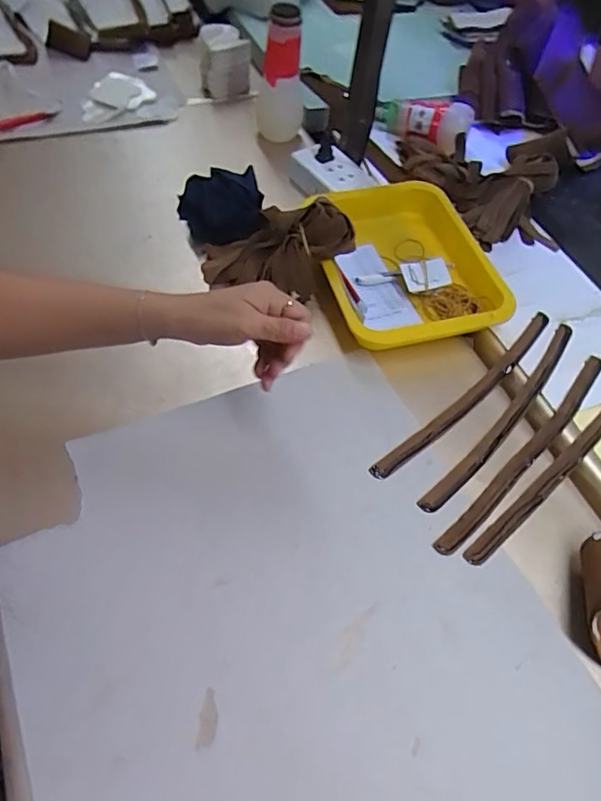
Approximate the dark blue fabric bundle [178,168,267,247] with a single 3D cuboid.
[{"bbox_3d":[-0.104,-0.261,0.694,0.106,0.042,0.164,2,53,-4],"label":"dark blue fabric bundle"}]

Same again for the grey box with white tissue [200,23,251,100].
[{"bbox_3d":[-0.122,-0.548,0.862,0.080,0.082,0.065,1,54,-5],"label":"grey box with white tissue"}]

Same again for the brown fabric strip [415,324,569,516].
[{"bbox_3d":[0.222,0.010,0.564,0.025,0.013,0.311,37,59,20],"label":"brown fabric strip"}]

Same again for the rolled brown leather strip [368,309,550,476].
[{"bbox_3d":[0.189,-0.011,0.579,0.315,0.011,0.024,-37,64,-27],"label":"rolled brown leather strip"}]

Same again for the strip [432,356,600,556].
[{"bbox_3d":[0.237,0.048,0.542,0.025,0.011,0.313,40,60,22],"label":"strip"}]

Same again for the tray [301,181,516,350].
[{"bbox_3d":[0.118,-0.168,0.652,0.194,0.052,0.261,-12,56,-14],"label":"tray"}]

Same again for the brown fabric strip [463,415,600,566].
[{"bbox_3d":[0.271,0.059,0.538,0.320,0.009,0.018,-34,63,-26],"label":"brown fabric strip"}]

